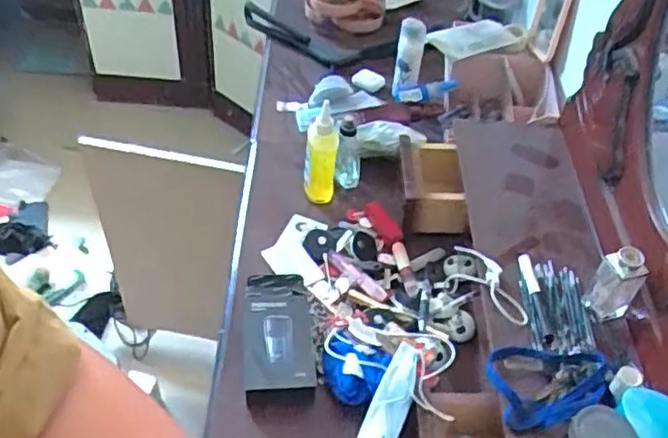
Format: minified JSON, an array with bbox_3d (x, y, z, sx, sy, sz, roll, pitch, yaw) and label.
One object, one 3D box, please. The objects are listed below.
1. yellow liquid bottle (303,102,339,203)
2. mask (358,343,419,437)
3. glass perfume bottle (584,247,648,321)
[{"bbox_3d":[-0.019,-0.091,0.964,0.046,0.139,0.046,4,47,-2],"label":"yellow liquid bottle"},{"bbox_3d":[0.052,0.214,0.704,0.037,0.022,0.164,21,81,14],"label":"mask"},{"bbox_3d":[0.312,0.070,0.735,0.047,0.095,0.025,30,52,21],"label":"glass perfume bottle"}]

